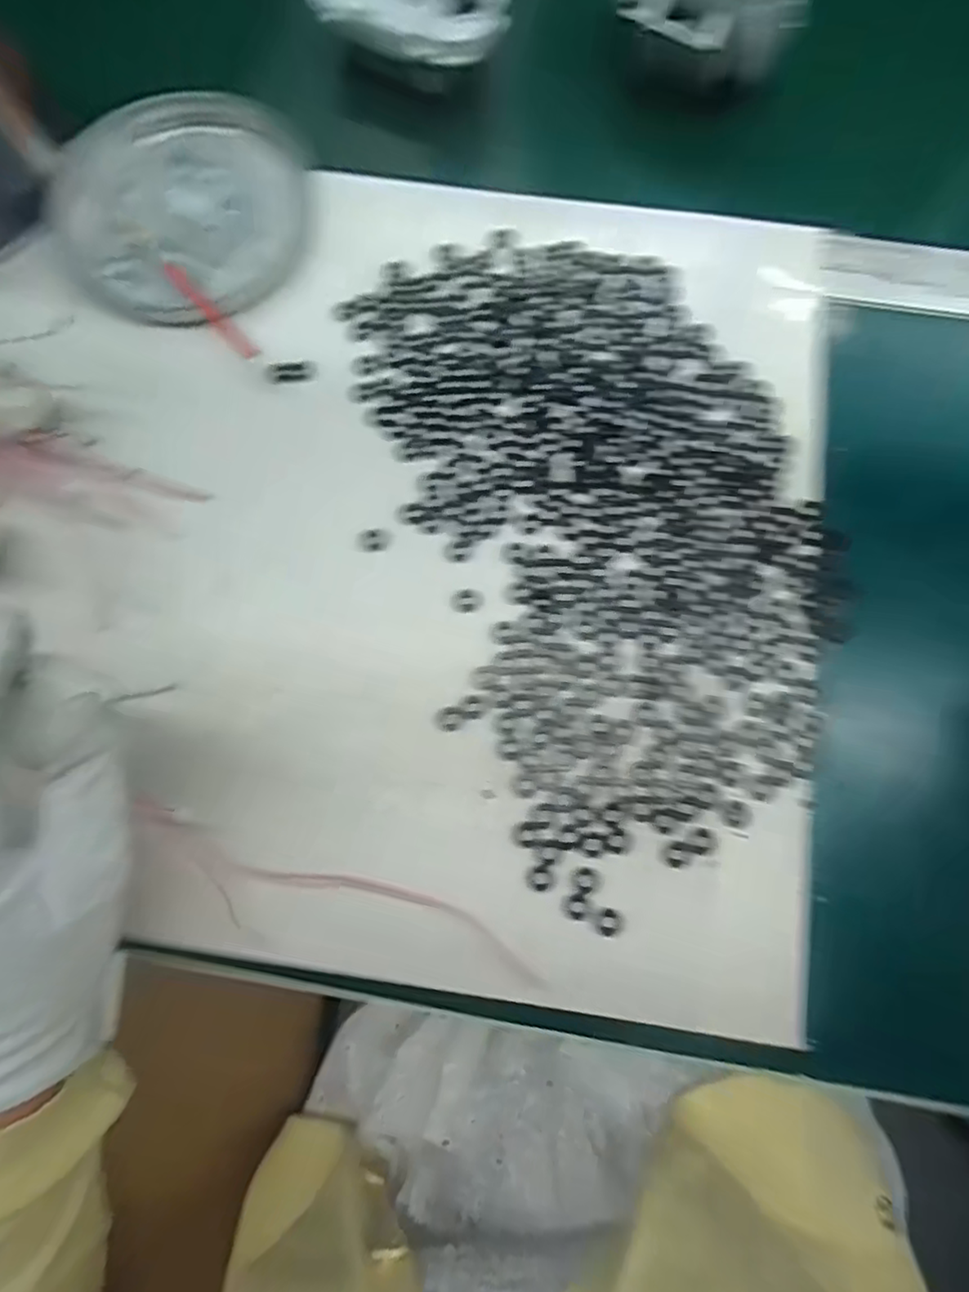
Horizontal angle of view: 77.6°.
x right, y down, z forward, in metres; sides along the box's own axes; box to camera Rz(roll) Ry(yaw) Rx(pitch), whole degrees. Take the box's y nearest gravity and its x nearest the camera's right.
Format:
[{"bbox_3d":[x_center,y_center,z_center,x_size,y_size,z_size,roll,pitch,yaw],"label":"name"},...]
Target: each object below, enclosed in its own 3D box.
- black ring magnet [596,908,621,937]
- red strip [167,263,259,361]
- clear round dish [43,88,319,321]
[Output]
[{"bbox_3d":[0.049,0.109,0.237,0.009,0.004,0.011,13,76,3],"label":"black ring magnet"},{"bbox_3d":[-0.133,-0.161,0.291,0.009,0.004,0.073,-35,74,-28],"label":"red strip"},{"bbox_3d":[-0.154,-0.231,0.314,0.123,0.017,0.133,0,77,0],"label":"clear round dish"}]

